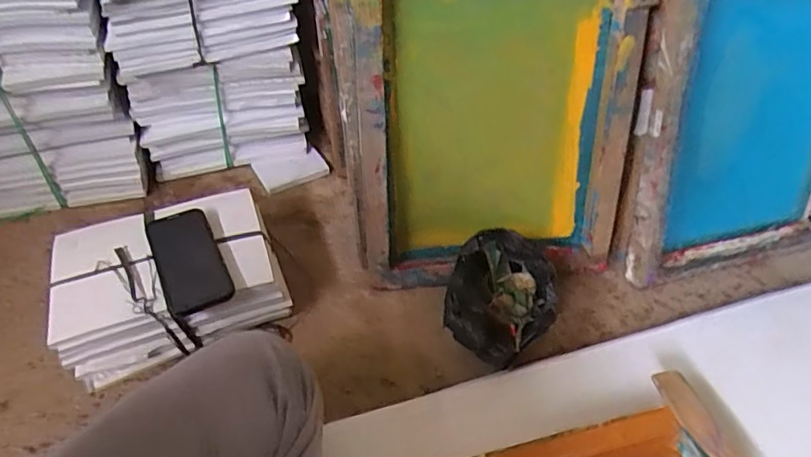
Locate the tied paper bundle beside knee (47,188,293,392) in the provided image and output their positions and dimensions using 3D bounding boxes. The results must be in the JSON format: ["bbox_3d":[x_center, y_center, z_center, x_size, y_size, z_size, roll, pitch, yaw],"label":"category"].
[{"bbox_3d":[-0.324,0.073,0.804,0.281,0.119,0.204,-16,48,-16],"label":"tied paper bundle beside knee"}]

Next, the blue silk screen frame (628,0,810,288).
[{"bbox_3d":[0.483,-0.151,0.789,0.335,0.469,0.046,-14,34,-10],"label":"blue silk screen frame"}]

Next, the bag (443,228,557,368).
[{"bbox_3d":[0.127,0.099,0.782,0.141,0.096,0.166,5,44,6],"label":"bag"}]

